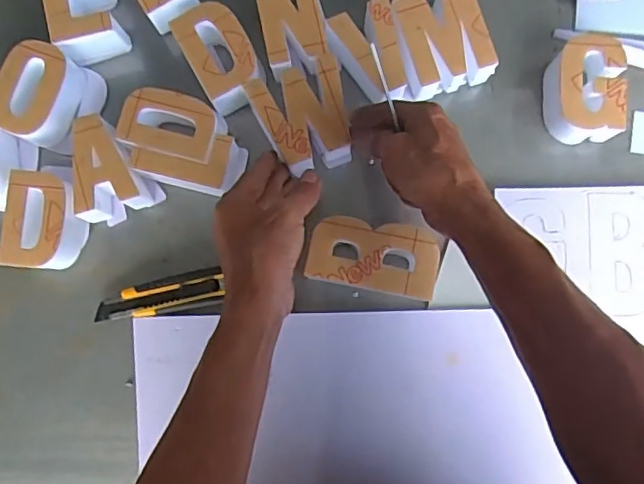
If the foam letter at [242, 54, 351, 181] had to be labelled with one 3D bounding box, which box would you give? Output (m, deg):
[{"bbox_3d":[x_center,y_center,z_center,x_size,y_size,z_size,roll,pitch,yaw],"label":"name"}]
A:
[{"bbox_3d":[-0.016,-0.109,0.517,0.079,0.043,0.087,-17,84,0],"label":"foam letter"}]

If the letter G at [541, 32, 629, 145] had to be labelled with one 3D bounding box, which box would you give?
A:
[{"bbox_3d":[0.235,-0.136,0.516,0.056,0.042,0.085,0,84,2],"label":"letter G"}]

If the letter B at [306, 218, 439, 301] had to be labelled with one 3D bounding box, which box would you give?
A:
[{"bbox_3d":[0.045,0.013,0.506,0.108,0.042,0.058,11,85,3],"label":"letter B"}]

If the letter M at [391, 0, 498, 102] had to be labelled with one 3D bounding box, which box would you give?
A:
[{"bbox_3d":[0.106,-0.180,0.523,0.078,0.045,0.084,-18,84,0],"label":"letter M"}]

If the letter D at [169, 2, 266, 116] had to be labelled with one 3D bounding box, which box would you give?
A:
[{"bbox_3d":[-0.088,-0.167,0.526,0.063,0.041,0.091,-29,84,-3],"label":"letter D"}]

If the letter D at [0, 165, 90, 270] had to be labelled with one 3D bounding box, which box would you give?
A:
[{"bbox_3d":[-0.243,-0.019,0.514,0.059,0.045,0.086,1,84,2],"label":"letter D"}]

